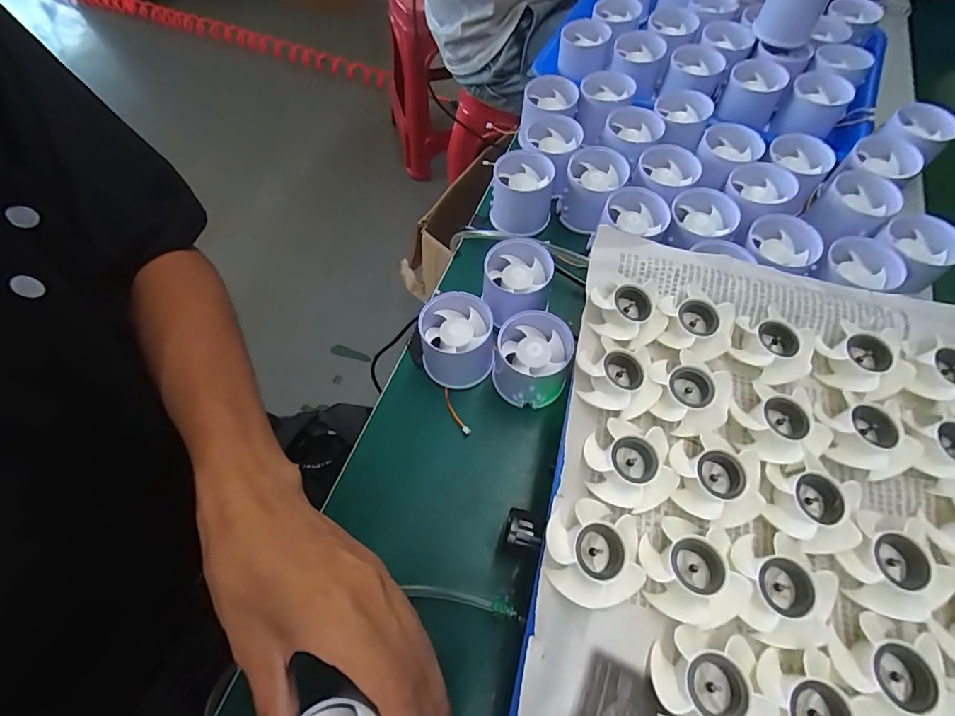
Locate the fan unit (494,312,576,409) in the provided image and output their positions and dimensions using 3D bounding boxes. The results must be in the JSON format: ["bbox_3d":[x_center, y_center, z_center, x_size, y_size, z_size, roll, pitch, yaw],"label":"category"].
[{"bbox_3d":[0.038,0.002,0.336,0.053,0.048,0.051,0,62,1],"label":"fan unit"}]

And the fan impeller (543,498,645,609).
[{"bbox_3d":[0.052,0.086,0.205,0.041,0.014,0.041,0,62,1],"label":"fan impeller"}]

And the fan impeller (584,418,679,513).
[{"bbox_3d":[0.075,0.052,0.229,0.040,0.013,0.042,0,62,1],"label":"fan impeller"}]

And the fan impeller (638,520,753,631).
[{"bbox_3d":[0.095,0.094,0.205,0.041,0.016,0.041,0,62,1],"label":"fan impeller"}]

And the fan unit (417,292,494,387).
[{"bbox_3d":[-0.015,-0.013,0.345,0.054,0.048,0.052,-11,62,-5],"label":"fan unit"}]

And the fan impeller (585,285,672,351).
[{"bbox_3d":[0.086,-0.028,0.268,0.040,0.011,0.042,0,62,1],"label":"fan impeller"}]

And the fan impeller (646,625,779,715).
[{"bbox_3d":[0.092,0.132,0.186,0.040,0.018,0.041,0,62,1],"label":"fan impeller"}]

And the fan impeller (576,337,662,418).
[{"bbox_3d":[0.075,0.008,0.248,0.042,0.013,0.044,-6,62,-2],"label":"fan impeller"}]

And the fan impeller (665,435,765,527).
[{"bbox_3d":[0.115,0.058,0.225,0.039,0.014,0.043,6,62,4],"label":"fan impeller"}]

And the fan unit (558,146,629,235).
[{"bbox_3d":[0.100,-0.145,0.412,0.047,0.051,0.058,21,64,12],"label":"fan unit"}]

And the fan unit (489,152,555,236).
[{"bbox_3d":[0.039,-0.146,0.415,0.051,0.056,0.050,3,62,2],"label":"fan unit"}]

